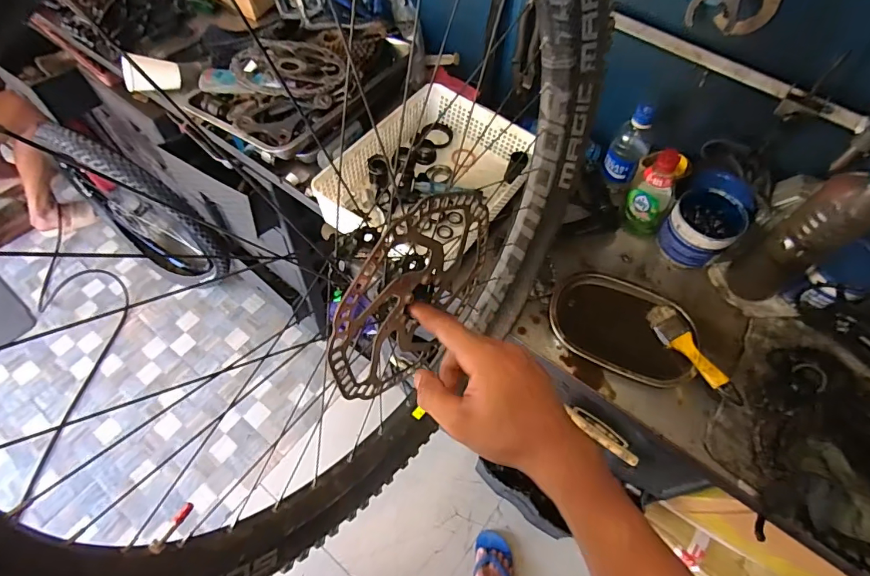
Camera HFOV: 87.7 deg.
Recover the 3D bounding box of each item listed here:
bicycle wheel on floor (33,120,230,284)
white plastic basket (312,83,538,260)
[{"bbox_3d":[-0.983,-0.257,1.475,0.656,0.598,0.114,28,63,15],"label":"bicycle wheel on floor"},{"bbox_3d":[-0.001,-0.185,0.766,0.245,0.097,0.314,29,63,16],"label":"white plastic basket"}]

